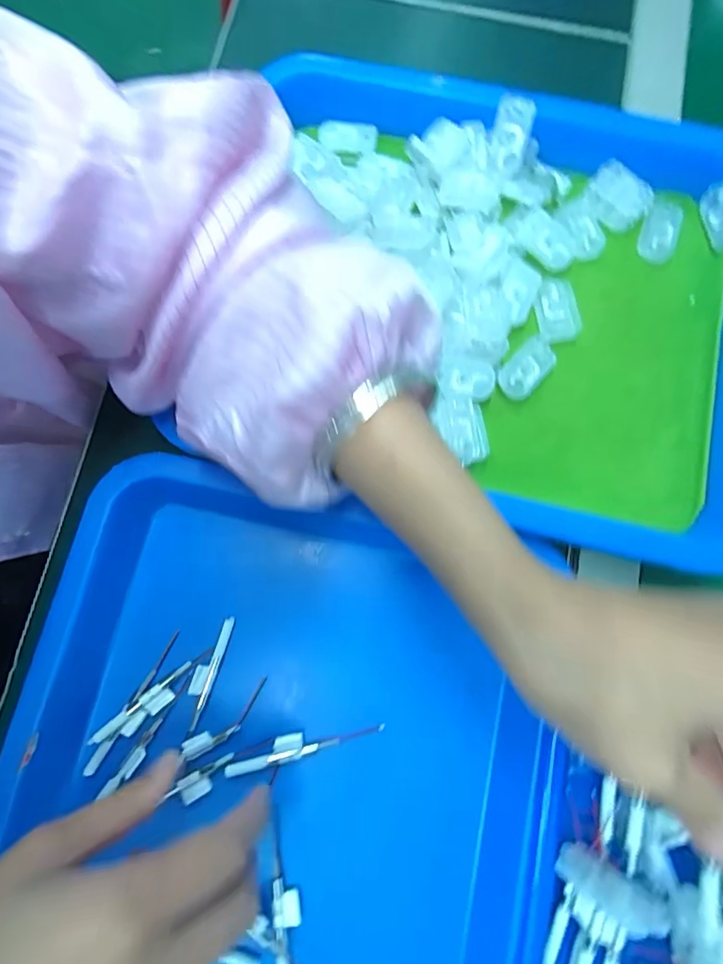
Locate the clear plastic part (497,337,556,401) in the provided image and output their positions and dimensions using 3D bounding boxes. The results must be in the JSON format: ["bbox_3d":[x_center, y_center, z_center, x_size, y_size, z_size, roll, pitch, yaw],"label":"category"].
[{"bbox_3d":[0.097,-0.066,0.273,0.022,0.007,0.042,40,81,7],"label":"clear plastic part"}]

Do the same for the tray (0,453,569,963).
[{"bbox_3d":[-0.049,0.174,0.250,0.279,0.066,0.325,11,79,1],"label":"tray"}]

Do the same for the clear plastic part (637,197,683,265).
[{"bbox_3d":[0.189,-0.158,0.294,0.024,0.008,0.038,20,79,3],"label":"clear plastic part"}]

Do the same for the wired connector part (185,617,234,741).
[{"bbox_3d":[-0.085,0.104,0.253,0.011,0.006,0.061,19,79,3],"label":"wired connector part"}]

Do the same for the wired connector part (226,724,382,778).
[{"bbox_3d":[-0.030,0.139,0.246,0.083,0.004,0.013,-12,79,-3],"label":"wired connector part"}]

